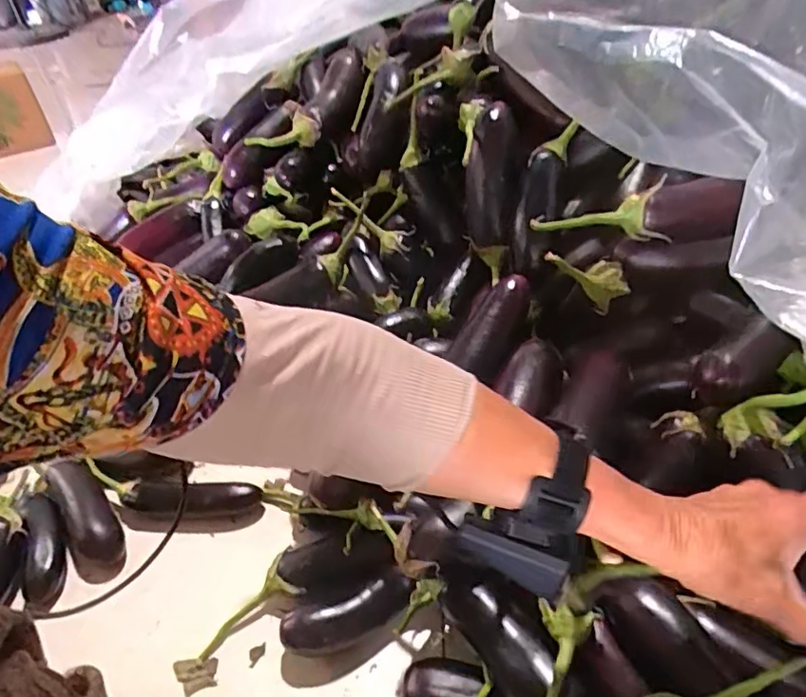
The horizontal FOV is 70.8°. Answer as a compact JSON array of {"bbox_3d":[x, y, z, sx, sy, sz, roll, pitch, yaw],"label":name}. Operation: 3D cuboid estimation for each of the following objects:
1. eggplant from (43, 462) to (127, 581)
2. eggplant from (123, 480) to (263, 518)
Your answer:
[{"bbox_3d":[-0.386,0.207,0.690,0.059,0.045,0.172,-30,47,-26],"label":"eggplant"},{"bbox_3d":[-0.259,0.192,0.704,0.165,0.048,0.035,-3,41,2],"label":"eggplant"}]

